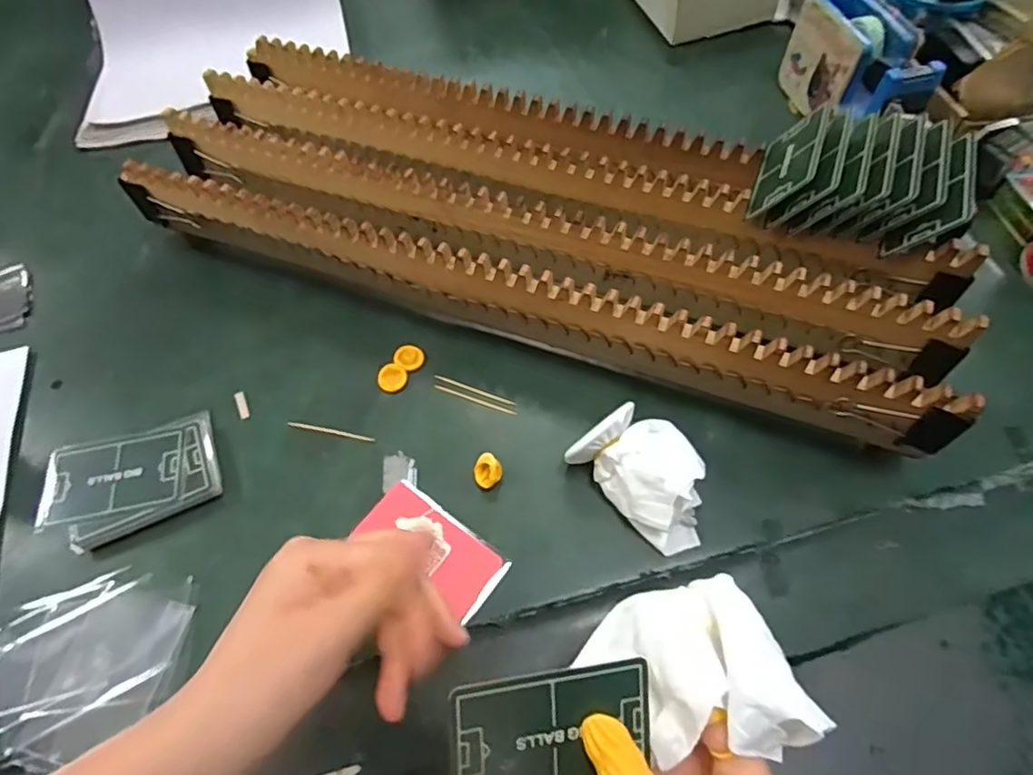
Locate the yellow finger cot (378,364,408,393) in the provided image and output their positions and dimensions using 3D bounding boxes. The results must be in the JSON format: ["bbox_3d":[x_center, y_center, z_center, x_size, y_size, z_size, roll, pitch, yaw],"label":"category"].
[{"bbox_3d":[-0.087,-0.007,0.423,0.020,0.005,0.019,-1,60,1],"label":"yellow finger cot"}]

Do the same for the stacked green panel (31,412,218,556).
[{"bbox_3d":[-0.248,0.059,0.386,0.107,0.014,0.068,-20,61,-10],"label":"stacked green panel"}]

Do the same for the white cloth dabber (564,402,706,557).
[{"bbox_3d":[0.079,0.050,0.359,0.053,0.047,0.090,-40,66,-20],"label":"white cloth dabber"}]

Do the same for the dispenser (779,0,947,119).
[{"bbox_3d":[0.290,-0.271,0.516,0.057,0.076,0.136,-12,60,-5],"label":"dispenser"}]

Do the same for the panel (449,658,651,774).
[{"bbox_3d":[0.015,0.143,0.246,0.084,0.004,0.051,-1,89,-15],"label":"panel"}]

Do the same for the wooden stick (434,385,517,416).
[{"bbox_3d":[-0.029,0.009,0.421,0.062,0.004,0.004,17,62,11],"label":"wooden stick"}]

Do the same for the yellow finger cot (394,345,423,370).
[{"bbox_3d":[-0.078,-0.022,0.433,0.019,0.004,0.020,-1,60,1],"label":"yellow finger cot"}]

